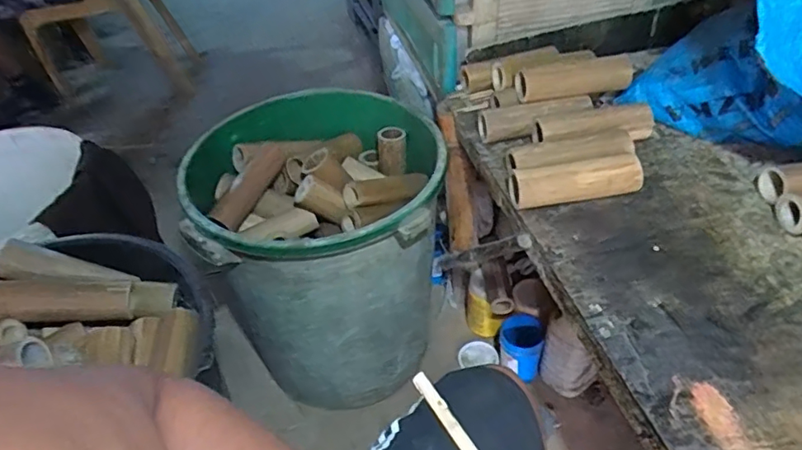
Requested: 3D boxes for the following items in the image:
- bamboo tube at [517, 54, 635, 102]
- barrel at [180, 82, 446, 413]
[{"bbox_3d":[0.289,-0.245,0.934,0.196,0.049,0.045,-6,42,-5],"label":"bamboo tube"},{"bbox_3d":[-0.150,0.050,1.151,0.449,0.497,0.479,-2,41,1],"label":"barrel"}]

